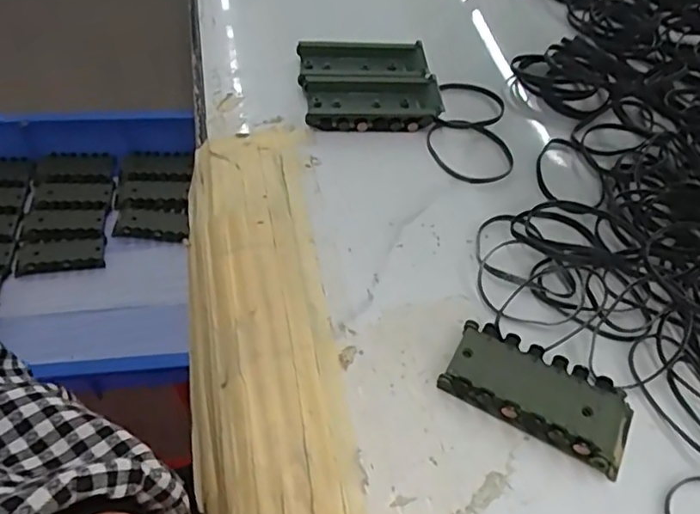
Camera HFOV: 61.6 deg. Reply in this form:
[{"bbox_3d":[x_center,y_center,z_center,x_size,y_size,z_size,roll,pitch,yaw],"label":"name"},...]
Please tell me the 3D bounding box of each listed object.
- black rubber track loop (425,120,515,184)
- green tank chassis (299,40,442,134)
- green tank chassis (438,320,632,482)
[{"bbox_3d":[0.086,-0.076,0.419,0.057,0.007,0.055,-3,54,-7],"label":"black rubber track loop"},{"bbox_3d":[0.014,-0.131,0.450,0.100,0.017,0.088,-2,54,-6],"label":"green tank chassis"},{"bbox_3d":[0.099,0.072,0.308,0.095,0.015,0.045,27,56,15],"label":"green tank chassis"}]

